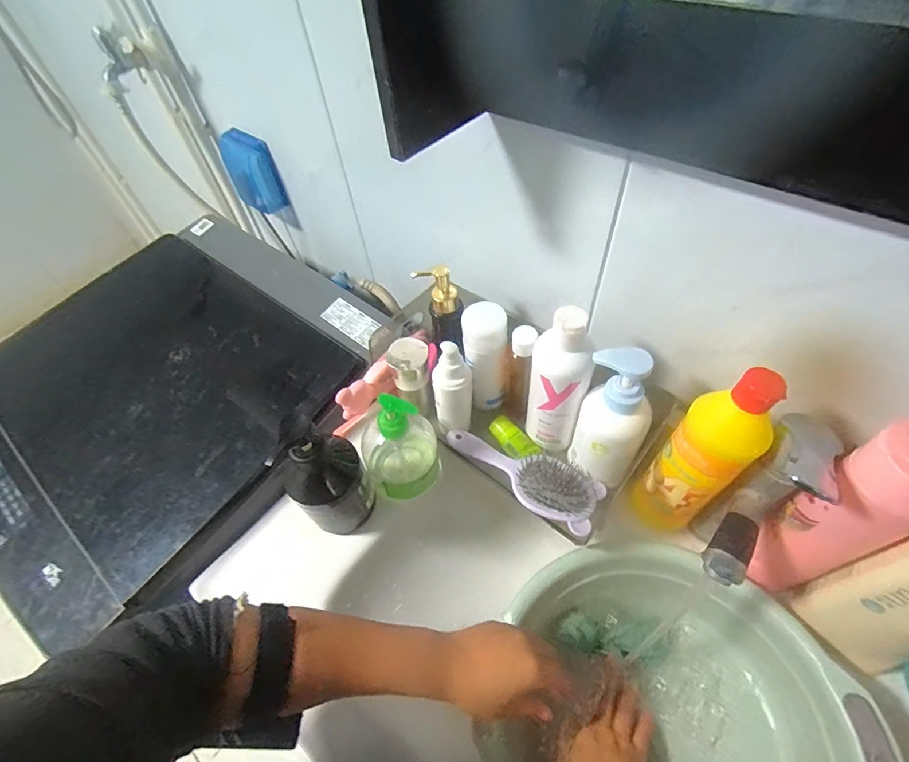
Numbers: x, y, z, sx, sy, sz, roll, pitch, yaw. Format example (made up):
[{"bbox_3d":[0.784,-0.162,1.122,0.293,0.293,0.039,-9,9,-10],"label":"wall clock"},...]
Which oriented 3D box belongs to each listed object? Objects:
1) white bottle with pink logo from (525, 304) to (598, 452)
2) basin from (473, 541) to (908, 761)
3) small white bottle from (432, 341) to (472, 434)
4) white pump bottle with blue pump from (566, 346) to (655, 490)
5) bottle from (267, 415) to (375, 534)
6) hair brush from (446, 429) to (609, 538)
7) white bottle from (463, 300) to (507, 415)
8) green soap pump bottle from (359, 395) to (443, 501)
[{"bbox_3d":[0.108,0.000,0.448,0.060,0.166,0.049,9,55,12],"label":"white bottle with pink logo"},{"bbox_3d":[0.187,0.306,0.392,0.276,0.134,0.279,-2,57,4],"label":"basin"},{"bbox_3d":[-0.003,0.006,0.489,0.044,0.115,0.036,-3,53,3],"label":"small white bottle"},{"bbox_3d":[0.154,0.040,0.426,0.057,0.159,0.070,-38,59,-21],"label":"white pump bottle with blue pump"},{"bbox_3d":[-0.132,0.093,0.440,0.074,0.175,0.064,-30,57,-17],"label":"bottle"},{"bbox_3d":[0.072,0.101,0.488,0.179,0.028,0.068,22,58,20],"label":"hair brush"},{"bbox_3d":[0.037,-0.025,0.518,0.046,0.144,0.049,-2,53,3],"label":"white bottle"},{"bbox_3d":[-0.070,0.060,0.482,0.076,0.150,0.095,-32,57,-18],"label":"green soap pump bottle"}]

